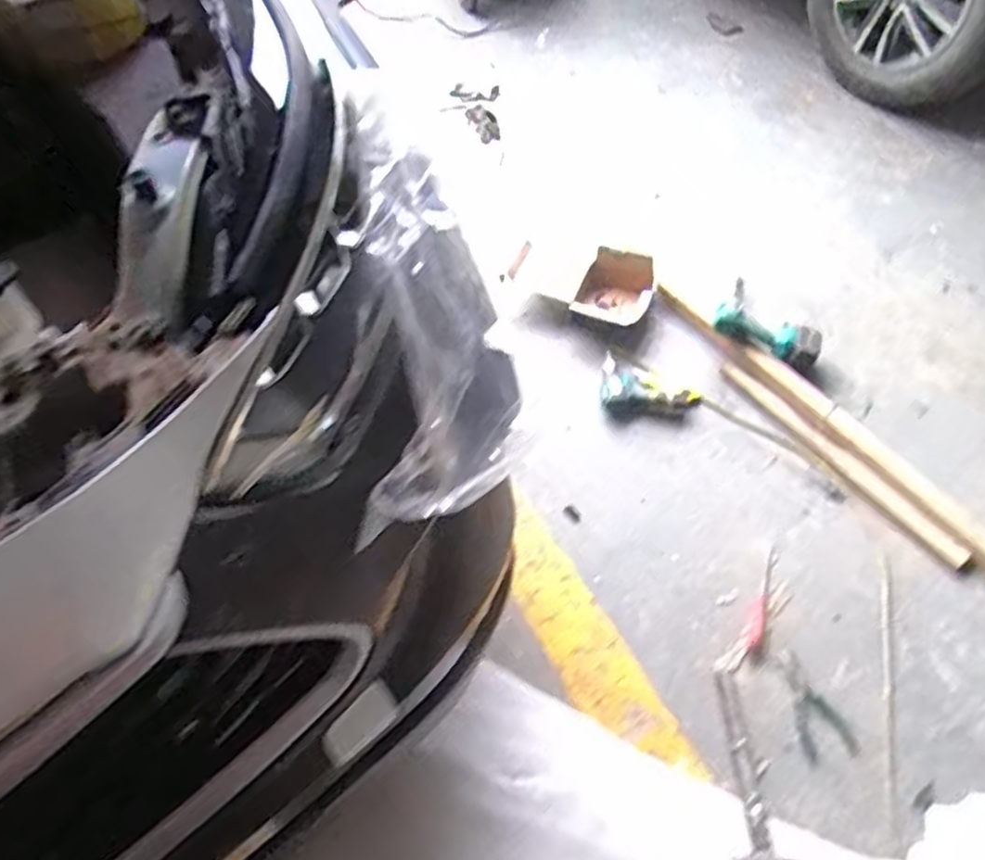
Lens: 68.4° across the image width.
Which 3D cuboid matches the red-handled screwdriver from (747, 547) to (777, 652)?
[{"bbox_3d":[0.536,0.331,1.428,0.032,0.024,0.235,18,59,16],"label":"red-handled screwdriver"}]

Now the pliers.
[{"bbox_3d":[0.577,0.490,1.303,0.089,0.008,0.187,-10,56,-3],"label":"pliers"}]

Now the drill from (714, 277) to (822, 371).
[{"bbox_3d":[0.674,-0.260,1.755,0.274,0.082,0.193,32,61,24],"label":"drill"}]

